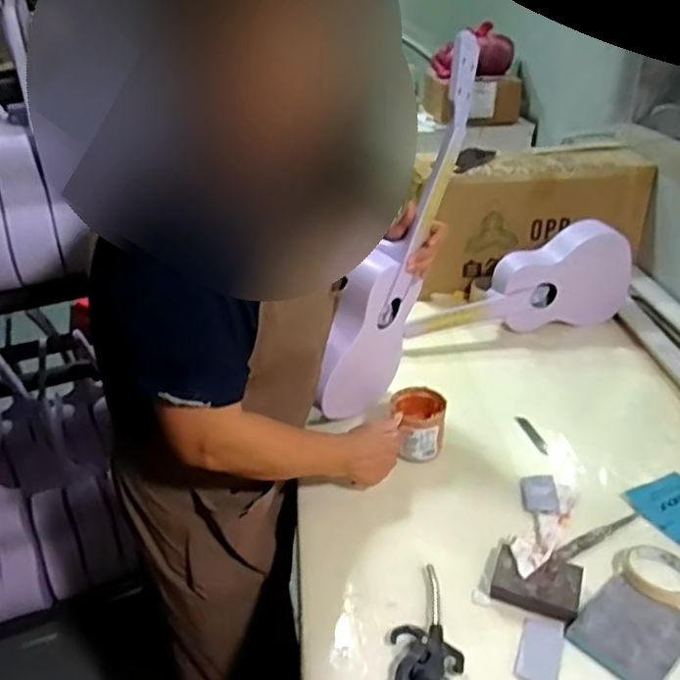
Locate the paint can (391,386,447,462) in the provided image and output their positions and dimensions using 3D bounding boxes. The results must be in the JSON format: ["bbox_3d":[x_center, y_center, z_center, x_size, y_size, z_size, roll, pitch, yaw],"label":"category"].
[{"bbox_3d":[0.122,0.127,0.971,0.076,0.079,0.080,-2,30,1],"label":"paint can"}]

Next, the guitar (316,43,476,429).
[{"bbox_3d":[0.100,-0.138,0.956,0.194,0.581,0.060,8,19,-37],"label":"guitar"}]

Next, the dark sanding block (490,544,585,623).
[{"bbox_3d":[0.232,0.284,0.750,0.096,0.024,0.075,11,32,22],"label":"dark sanding block"}]

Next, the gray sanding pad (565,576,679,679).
[{"bbox_3d":[0.320,0.316,0.696,0.113,0.019,0.097,-26,38,-36],"label":"gray sanding pad"}]

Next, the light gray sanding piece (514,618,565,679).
[{"bbox_3d":[0.216,0.333,0.687,0.043,0.004,0.076,11,32,22],"label":"light gray sanding piece"}]

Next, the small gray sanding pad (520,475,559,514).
[{"bbox_3d":[0.277,0.213,0.887,0.047,0.004,0.073,3,30,8],"label":"small gray sanding pad"}]

